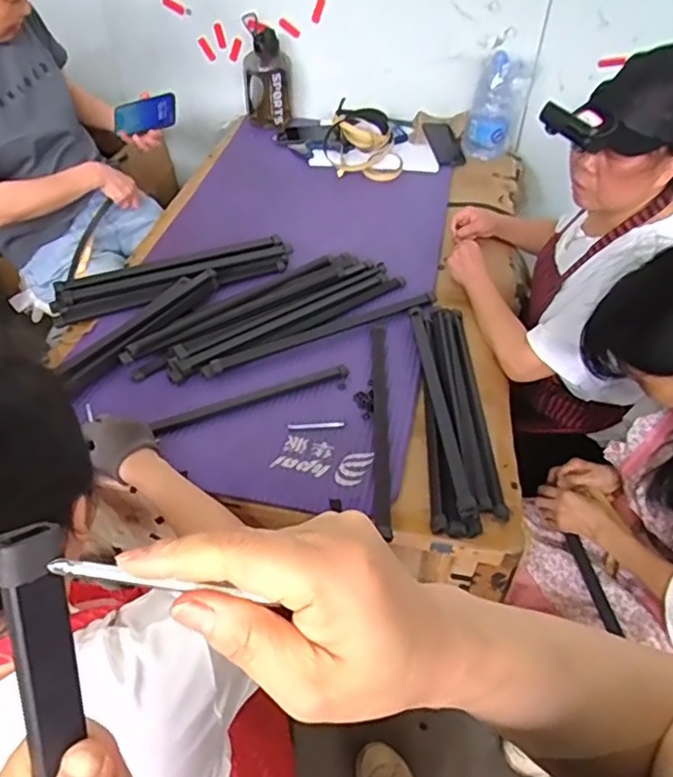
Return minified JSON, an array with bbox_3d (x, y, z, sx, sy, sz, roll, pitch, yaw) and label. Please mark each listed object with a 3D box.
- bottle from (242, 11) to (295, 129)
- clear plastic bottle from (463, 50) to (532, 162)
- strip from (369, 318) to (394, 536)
[{"bbox_3d":[-0.187,-0.856,1.658,0.135,0.245,0.155,-5,45,-6],"label":"bottle"},{"bbox_3d":[0.423,-0.744,1.592,0.135,0.245,0.131,13,46,11],"label":"clear plastic bottle"},{"bbox_3d":[0.071,0.036,0.947,0.027,0.011,0.448,2,45,0],"label":"strip"}]

